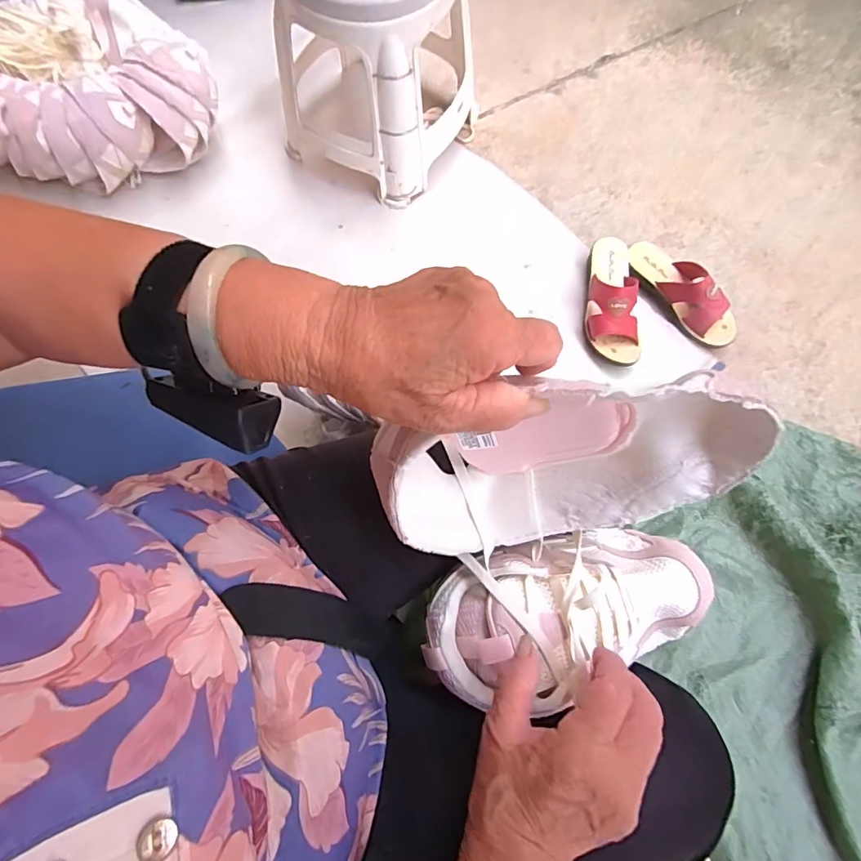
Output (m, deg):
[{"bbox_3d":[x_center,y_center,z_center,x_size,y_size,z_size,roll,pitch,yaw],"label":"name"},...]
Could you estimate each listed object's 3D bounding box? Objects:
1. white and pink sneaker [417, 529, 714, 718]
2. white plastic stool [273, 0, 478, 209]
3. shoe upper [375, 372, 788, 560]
[{"bbox_3d":[0.105,0.128,0.354,0.209,0.078,0.100,-9,75,-14],"label":"white and pink sneaker"},{"bbox_3d":[-0.083,-0.587,0.799,0.253,0.311,0.237,29,77,7],"label":"white plastic stool"},{"bbox_3d":[0.075,0.024,0.290,0.195,0.144,0.068,-9,75,-4],"label":"shoe upper"}]

